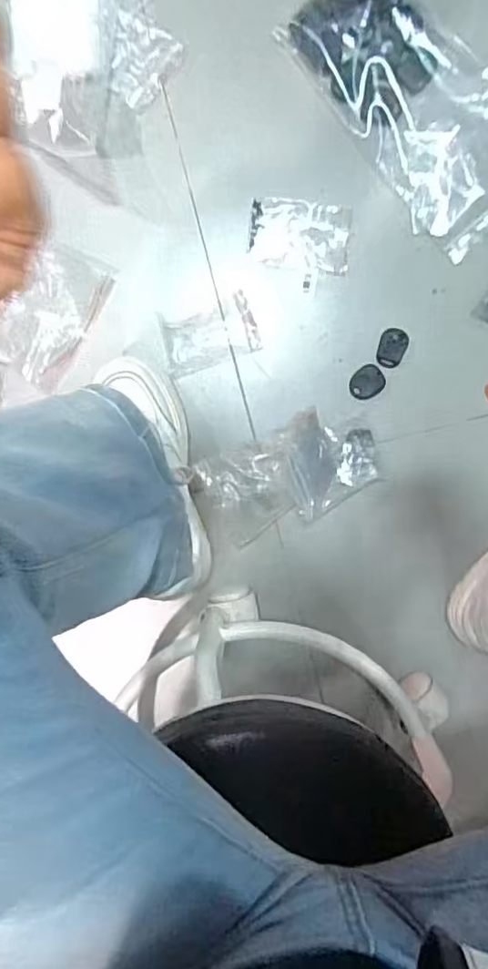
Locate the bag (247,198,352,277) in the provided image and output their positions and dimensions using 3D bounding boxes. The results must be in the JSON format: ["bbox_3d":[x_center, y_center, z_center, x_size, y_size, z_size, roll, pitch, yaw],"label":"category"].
[{"bbox_3d":[0.058,-0.259,0.604,0.104,0.004,0.067,8,98,4],"label":"bag"}]

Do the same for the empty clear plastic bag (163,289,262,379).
[{"bbox_3d":[-0.036,-0.158,0.616,0.097,0.014,0.060,-18,96,7],"label":"empty clear plastic bag"}]

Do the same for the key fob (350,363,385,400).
[{"bbox_3d":[0.130,-0.108,0.614,0.032,0.004,0.037,45,99,-2],"label":"key fob"}]

